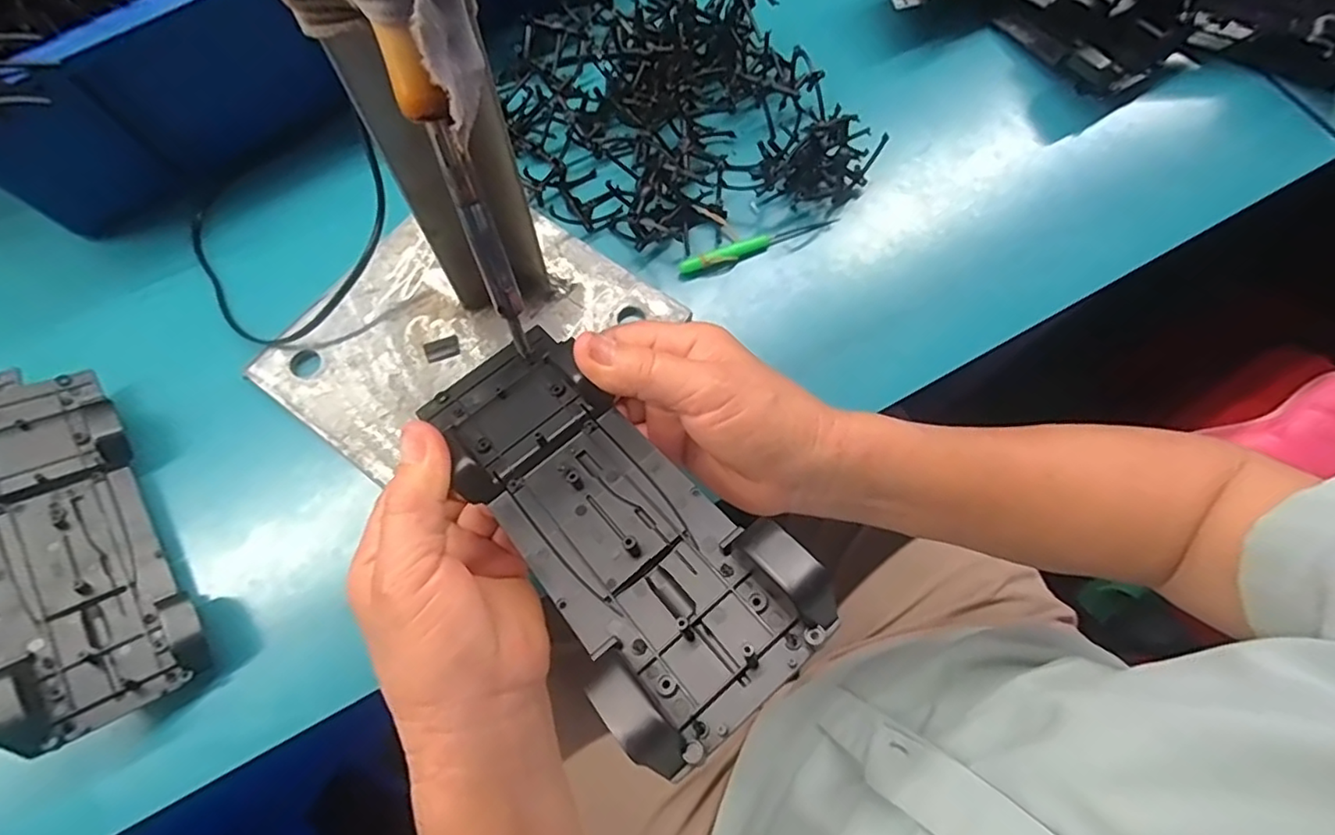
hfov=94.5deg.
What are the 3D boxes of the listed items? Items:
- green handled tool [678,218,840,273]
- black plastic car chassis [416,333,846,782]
[{"bbox_3d":[0.061,-0.116,0.409,0.113,0.010,0.010,-21,72,-9],"label":"green handled tool"},{"bbox_3d":[-0.030,0.030,0.237,0.075,0.021,0.189,-36,55,-17],"label":"black plastic car chassis"}]

